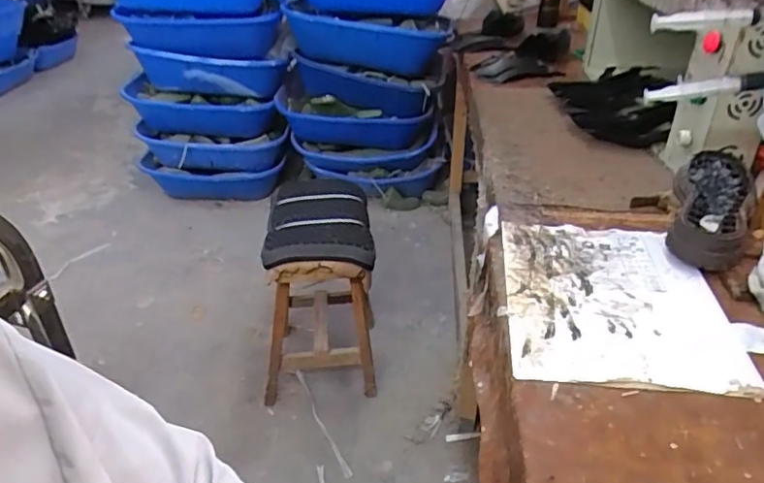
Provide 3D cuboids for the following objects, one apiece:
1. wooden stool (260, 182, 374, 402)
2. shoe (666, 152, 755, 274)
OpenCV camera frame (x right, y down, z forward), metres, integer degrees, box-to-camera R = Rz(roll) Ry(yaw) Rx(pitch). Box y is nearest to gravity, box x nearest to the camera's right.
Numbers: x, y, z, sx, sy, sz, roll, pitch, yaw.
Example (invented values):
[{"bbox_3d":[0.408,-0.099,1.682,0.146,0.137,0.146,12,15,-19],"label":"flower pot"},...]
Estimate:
[{"bbox_3d":[-0.167,0.127,1.432,0.288,0.463,0.390,-3,32,-5],"label":"wooden stool"},{"bbox_3d":[0.449,-0.049,0.764,0.097,0.060,0.259,17,37,28],"label":"shoe"}]

